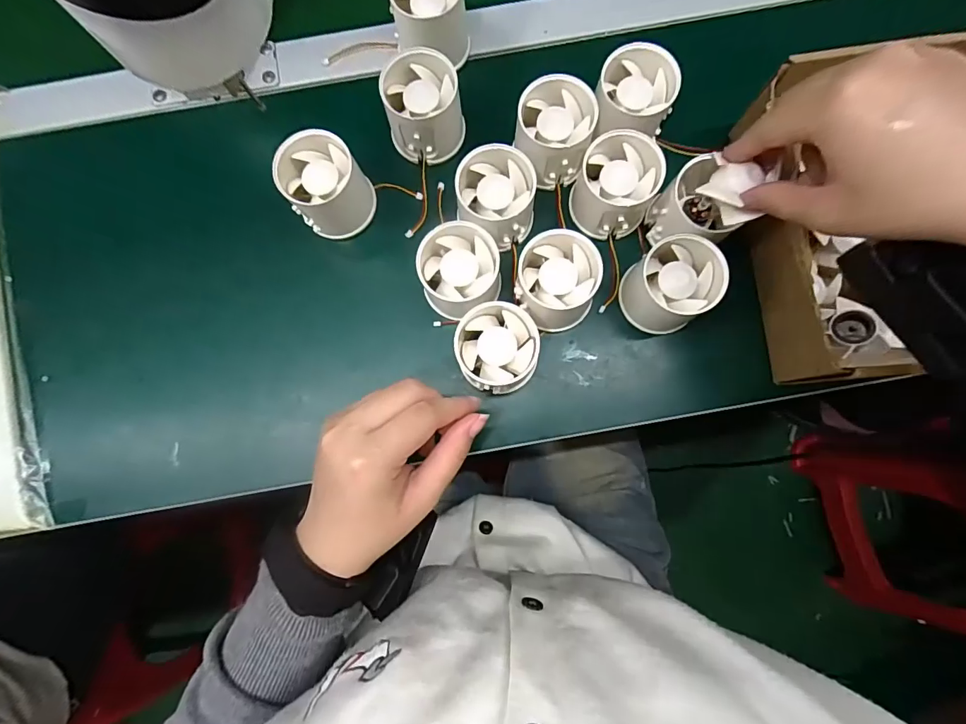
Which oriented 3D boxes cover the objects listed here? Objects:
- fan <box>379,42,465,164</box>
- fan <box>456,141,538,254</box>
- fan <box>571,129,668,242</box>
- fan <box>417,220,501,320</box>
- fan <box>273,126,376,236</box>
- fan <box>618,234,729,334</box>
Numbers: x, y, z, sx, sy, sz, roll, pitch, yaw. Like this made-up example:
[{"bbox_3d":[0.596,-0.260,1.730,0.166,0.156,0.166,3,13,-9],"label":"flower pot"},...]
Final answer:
[{"bbox_3d":[-0.041,-0.178,0.327,0.050,0.054,0.052,0,81,2],"label":"fan"},{"bbox_3d":[0.010,-0.108,0.321,0.057,0.044,0.064,6,82,3],"label":"fan"},{"bbox_3d":[0.090,-0.118,0.317,0.052,0.051,0.052,0,81,2],"label":"fan"},{"bbox_3d":[-0.015,-0.060,0.315,0.053,0.043,0.053,0,81,2],"label":"fan"},{"bbox_3d":[-0.108,-0.121,0.321,0.052,0.048,0.054,0,81,2],"label":"fan"},{"bbox_3d":[0.125,-0.050,0.309,0.053,0.048,0.051,0,81,2],"label":"fan"}]

